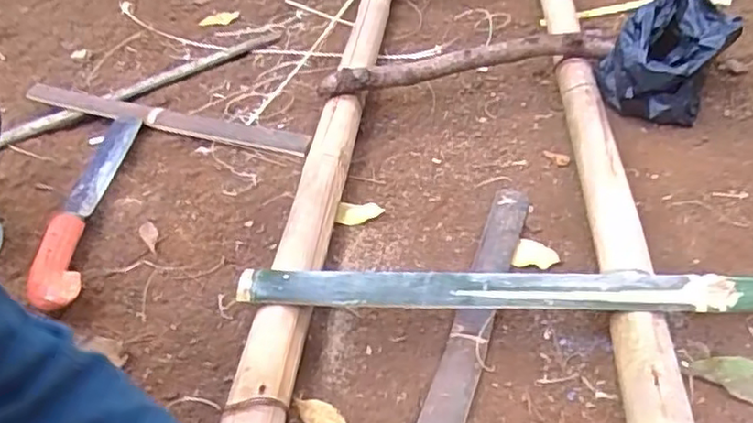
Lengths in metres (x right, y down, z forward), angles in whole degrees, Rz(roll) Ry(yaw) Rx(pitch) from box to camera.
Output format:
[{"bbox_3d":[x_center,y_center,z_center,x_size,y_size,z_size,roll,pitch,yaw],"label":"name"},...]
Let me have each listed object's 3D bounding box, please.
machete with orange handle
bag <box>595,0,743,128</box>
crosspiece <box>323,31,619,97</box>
[{"bbox_3d":[-0.365,-0.017,0.841,0.054,0.035,0.375,-5,40,-1],"label":"machete with orange handle"},{"bbox_3d":[0.373,-0.209,0.858,0.151,0.145,0.140,14,44,22],"label":"bag"},{"bbox_3d":[0.120,-0.203,0.911,0.390,0.051,0.048,-6,40,-1],"label":"crosspiece"}]

